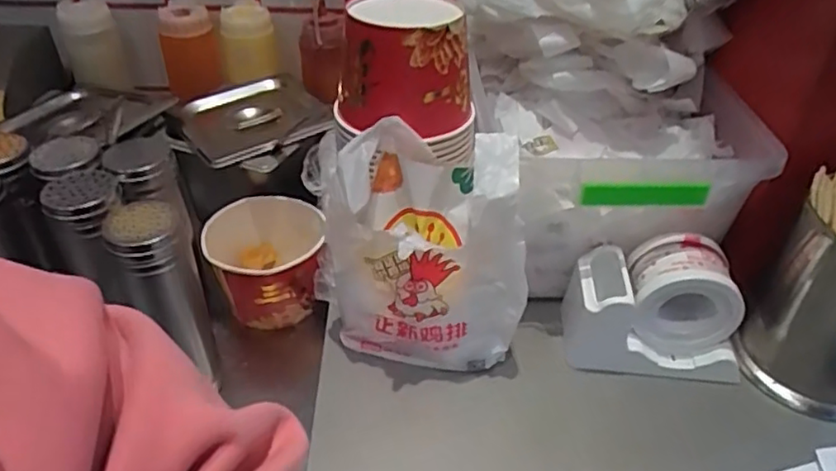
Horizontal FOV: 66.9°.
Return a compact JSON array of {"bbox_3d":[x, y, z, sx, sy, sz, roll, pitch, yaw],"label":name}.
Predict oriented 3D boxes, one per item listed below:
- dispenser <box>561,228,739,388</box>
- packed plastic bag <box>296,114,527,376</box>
[{"bbox_3d":[0.213,0.062,0.573,0.145,0.099,0.088,5,40,4],"label":"dispenser"},{"bbox_3d":[-0.004,0.010,0.559,0.172,0.205,0.132,-3,40,-5],"label":"packed plastic bag"}]

